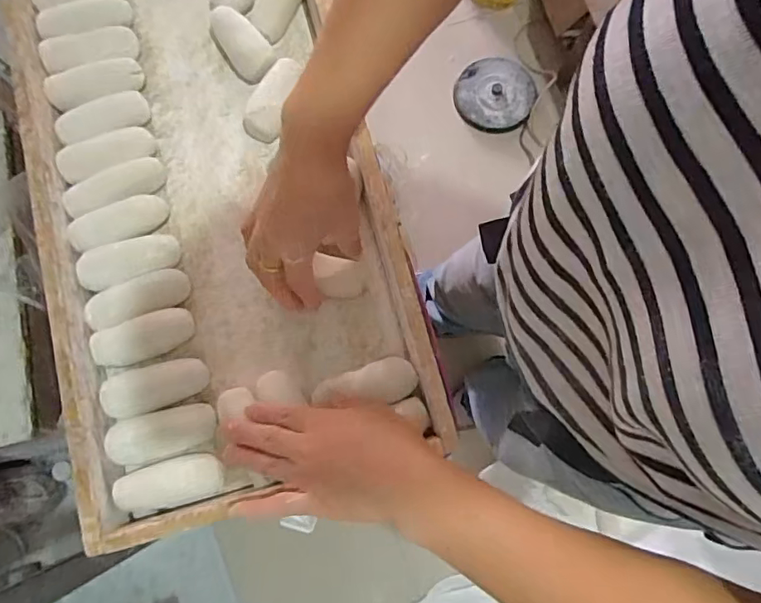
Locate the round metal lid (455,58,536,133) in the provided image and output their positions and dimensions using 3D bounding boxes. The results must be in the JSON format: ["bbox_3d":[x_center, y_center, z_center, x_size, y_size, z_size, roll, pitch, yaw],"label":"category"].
[{"bbox_3d":[0.297,-0.557,1.412,0.210,0.045,0.237,-1,78,1],"label":"round metal lid"}]

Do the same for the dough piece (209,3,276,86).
[{"bbox_3d":[-0.137,-0.257,0.525,0.042,0.024,0.083,-34,80,-6],"label":"dough piece"}]

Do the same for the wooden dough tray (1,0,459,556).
[{"bbox_3d":[-0.181,-0.219,0.513,0.306,0.068,0.781,-13,79,-2],"label":"wooden dough tray"}]

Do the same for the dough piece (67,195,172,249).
[{"bbox_3d":[-0.238,-0.073,0.483,0.085,0.019,0.029,-26,78,-18],"label":"dough piece"}]

